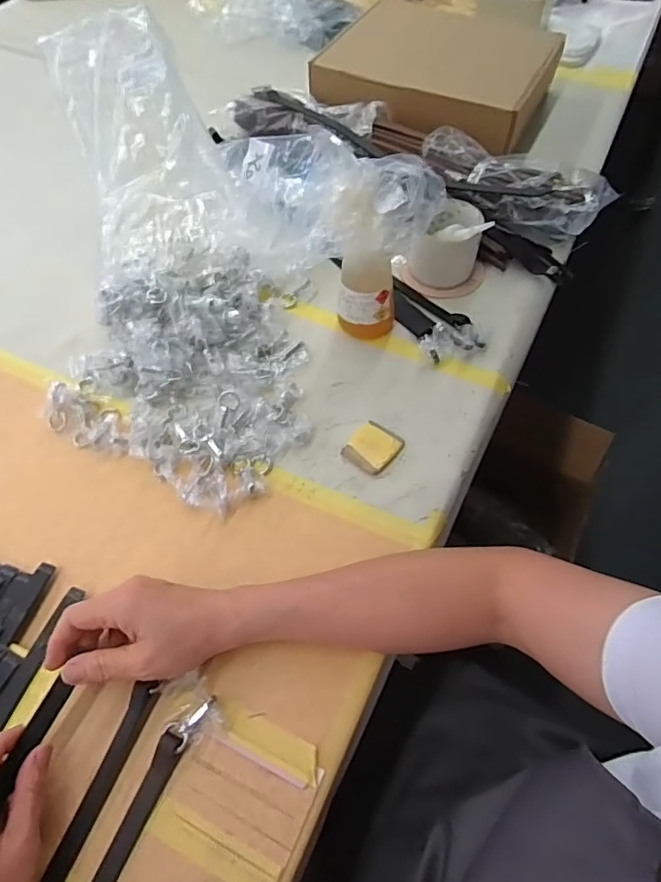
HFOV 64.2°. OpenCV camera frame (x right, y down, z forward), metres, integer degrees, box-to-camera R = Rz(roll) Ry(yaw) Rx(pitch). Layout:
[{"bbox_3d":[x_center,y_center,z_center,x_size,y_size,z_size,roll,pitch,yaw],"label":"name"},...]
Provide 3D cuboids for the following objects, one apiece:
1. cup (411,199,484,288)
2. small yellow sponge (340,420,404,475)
[{"bbox_3d":[0.148,-0.242,0.648,0.075,0.068,0.078,0,59,1],"label":"cup"},{"bbox_3d":[0.044,0.007,0.536,0.048,0.013,0.048,34,65,19],"label":"small yellow sponge"}]

